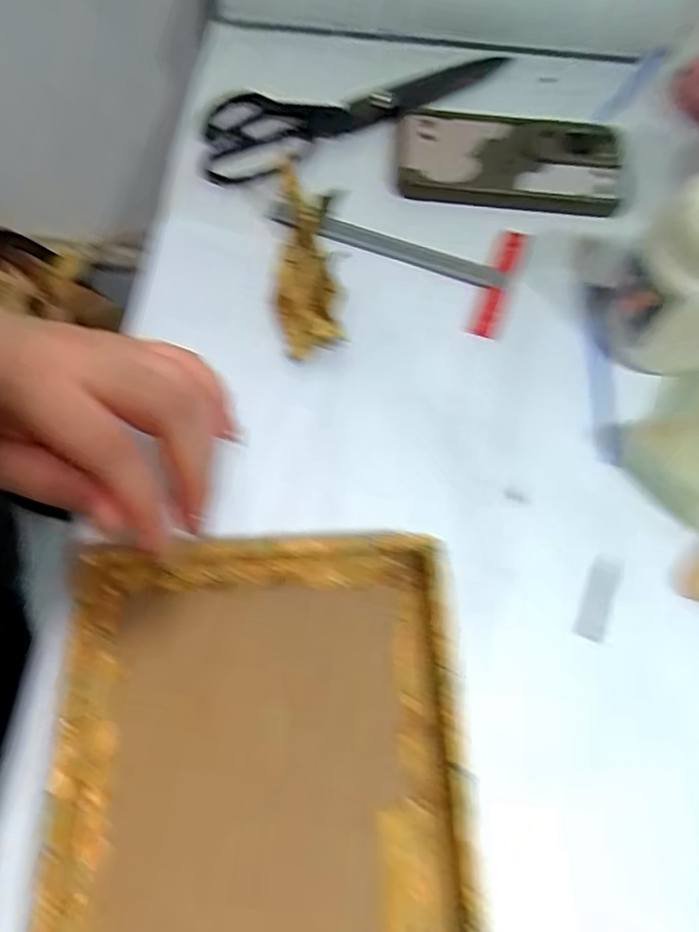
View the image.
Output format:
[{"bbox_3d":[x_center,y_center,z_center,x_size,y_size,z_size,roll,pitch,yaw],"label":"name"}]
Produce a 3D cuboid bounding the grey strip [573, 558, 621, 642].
[{"bbox_3d":[0.129,0.067,0.294,0.015,0.004,0.043,23,68,8],"label":"grey strip"}]

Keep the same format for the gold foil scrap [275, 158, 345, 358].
[{"bbox_3d":[-0.026,-0.132,0.361,0.041,0.033,0.135,-1,66,-2],"label":"gold foil scrap"}]

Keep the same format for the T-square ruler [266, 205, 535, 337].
[{"bbox_3d":[0.028,-0.143,0.378,0.167,0.013,0.084,18,62,2],"label":"T-square ruler"}]

